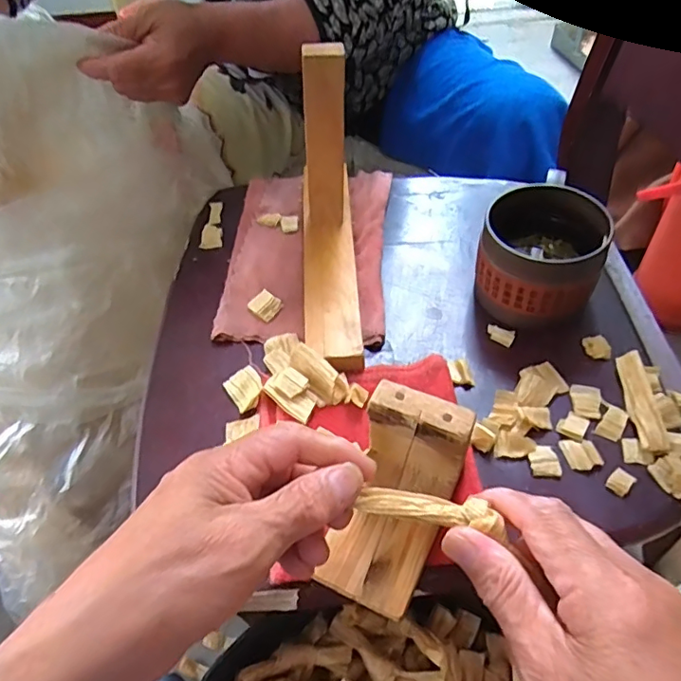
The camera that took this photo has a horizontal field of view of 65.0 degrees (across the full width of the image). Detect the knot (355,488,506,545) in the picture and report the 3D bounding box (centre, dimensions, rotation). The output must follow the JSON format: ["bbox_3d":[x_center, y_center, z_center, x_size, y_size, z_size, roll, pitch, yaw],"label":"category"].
[{"bbox_3d":[0.044,0.080,0.255,0.067,0.009,0.017,7,53,16],"label":"knot"}]

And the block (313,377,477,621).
[{"bbox_3d":[0.030,0.092,0.312,0.058,0.068,0.107,21,57,21],"label":"block"}]

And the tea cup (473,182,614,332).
[{"bbox_3d":[0.160,-0.063,0.435,0.091,0.081,0.095,-3,52,4],"label":"tea cup"}]

